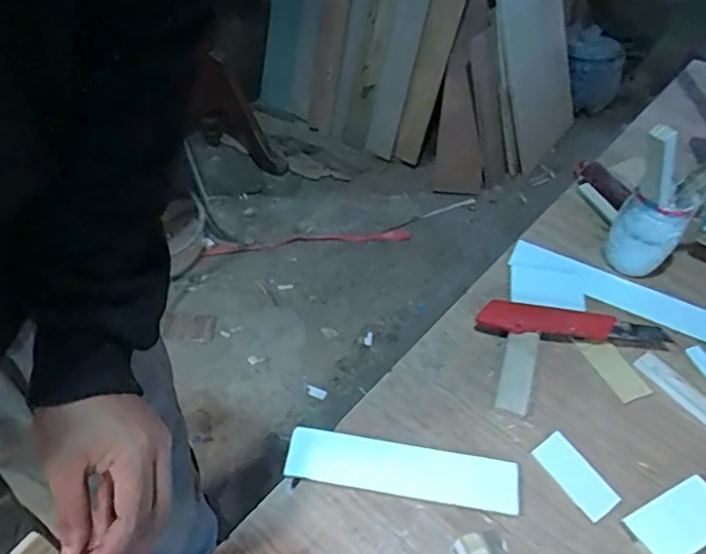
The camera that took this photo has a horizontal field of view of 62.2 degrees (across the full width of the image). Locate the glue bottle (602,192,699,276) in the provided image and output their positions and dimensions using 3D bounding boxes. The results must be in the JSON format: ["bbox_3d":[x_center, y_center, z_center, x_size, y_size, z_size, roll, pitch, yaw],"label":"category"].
[{"bbox_3d":[0.312,-0.052,0.620,0.065,0.090,0.063,30,55,21],"label":"glue bottle"}]

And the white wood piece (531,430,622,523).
[{"bbox_3d":[0.183,0.164,0.483,0.035,0.005,0.070,-24,55,-22],"label":"white wood piece"}]

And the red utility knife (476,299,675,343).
[{"bbox_3d":[0.213,0.046,0.572,0.179,0.023,0.031,4,50,0],"label":"red utility knife"}]

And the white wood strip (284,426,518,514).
[{"bbox_3d":[0.040,0.156,0.479,0.185,0.006,0.042,9,50,4],"label":"white wood strip"}]

